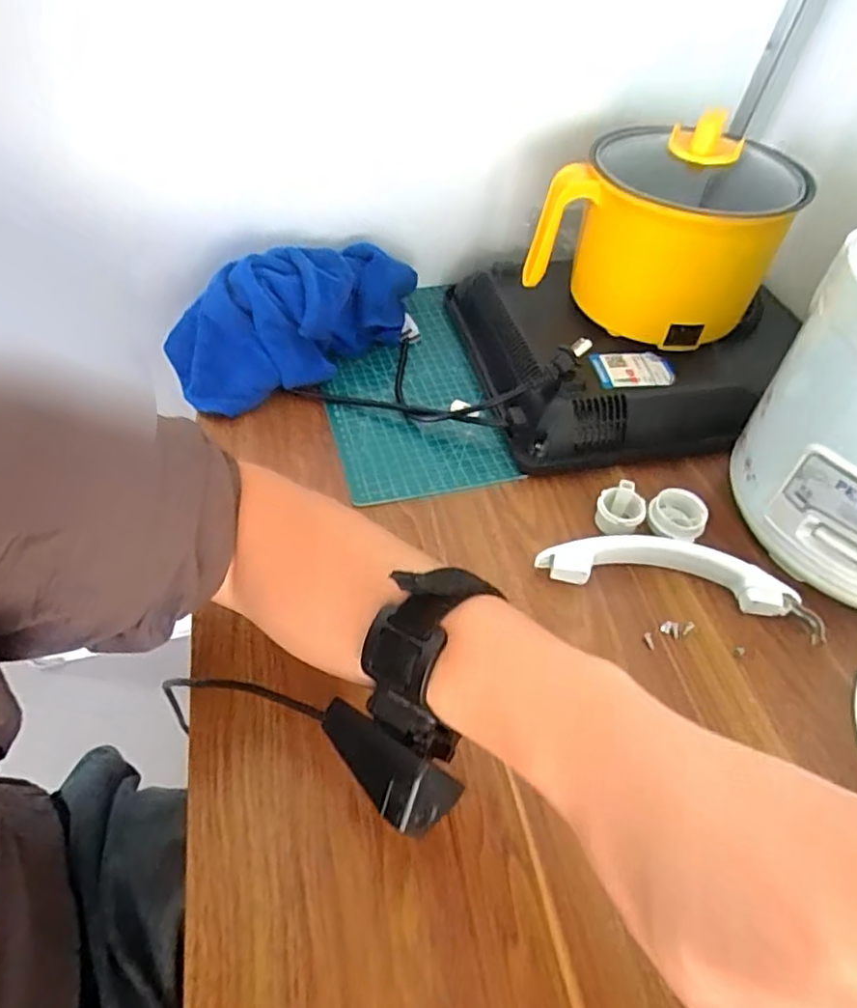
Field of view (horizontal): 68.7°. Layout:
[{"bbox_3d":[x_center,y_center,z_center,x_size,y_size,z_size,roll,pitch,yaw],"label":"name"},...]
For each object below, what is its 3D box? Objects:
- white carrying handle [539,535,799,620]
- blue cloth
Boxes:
[{"bbox_3d":[0.167,0.048,0.447,0.173,0.031,0.035,8,50,4],"label":"white carrying handle"},{"bbox_3d":[-0.111,-0.176,0.587,0.254,0.095,0.086,-26,55,-22],"label":"blue cloth"}]

